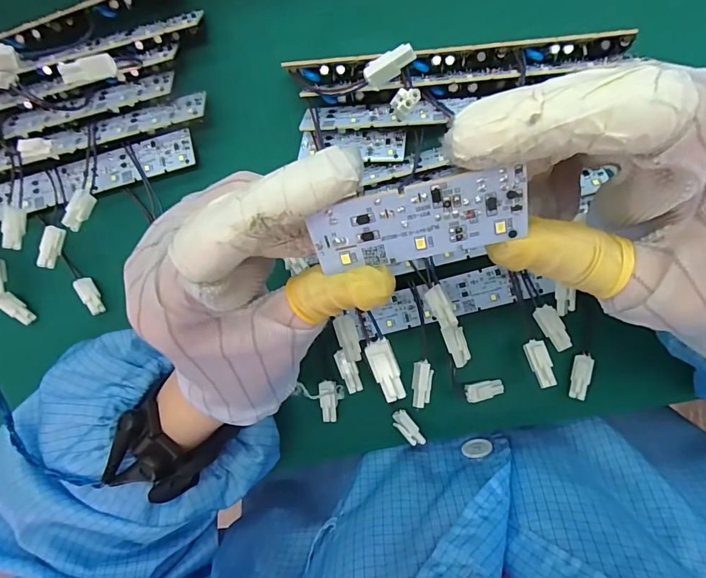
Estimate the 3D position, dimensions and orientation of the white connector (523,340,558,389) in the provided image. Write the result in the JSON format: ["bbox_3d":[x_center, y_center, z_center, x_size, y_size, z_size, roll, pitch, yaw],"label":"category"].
[{"bbox_3d":[0.105,0.041,0.236,0.012,0.005,0.026,-16,73,7],"label":"white connector"}]

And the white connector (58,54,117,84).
[{"bbox_3d":[-0.139,-0.115,0.221,0.027,0.006,0.011,-32,90,-27],"label":"white connector"}]

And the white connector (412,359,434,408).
[{"bbox_3d":[0.040,0.055,0.243,0.012,0.006,0.026,5,80,6],"label":"white connector"}]

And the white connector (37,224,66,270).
[{"bbox_3d":[-0.185,-0.026,0.258,0.007,0.012,0.029,-7,62,7],"label":"white connector"}]

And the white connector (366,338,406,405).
[{"bbox_3d":[0.014,0.035,0.177,0.011,0.005,0.026,-19,92,7],"label":"white connector"}]

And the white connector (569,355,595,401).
[{"bbox_3d":[0.138,0.053,0.256,0.010,0.006,0.026,16,83,5],"label":"white connector"}]

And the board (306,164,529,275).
[{"bbox_3d":[0.019,-0.019,0.126,0.062,0.004,0.024,-10,124,9],"label":"board"}]

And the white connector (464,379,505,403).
[{"bbox_3d":[0.081,0.062,0.259,0.025,0.005,0.010,-10,93,-15],"label":"white connector"}]

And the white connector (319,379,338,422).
[{"bbox_3d":[-0.015,0.074,0.274,0.010,0.007,0.026,-5,94,6],"label":"white connector"}]

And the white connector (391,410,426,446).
[{"bbox_3d":[0.036,0.090,0.272,0.011,0.005,0.027,-38,90,7],"label":"white connector"}]

